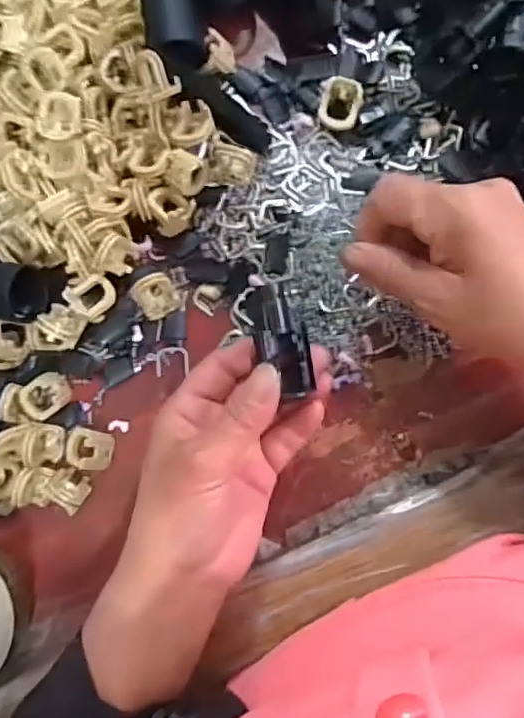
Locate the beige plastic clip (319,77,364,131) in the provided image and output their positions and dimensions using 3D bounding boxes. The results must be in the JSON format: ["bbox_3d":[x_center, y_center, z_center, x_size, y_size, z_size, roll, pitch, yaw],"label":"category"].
[{"bbox_3d":[0.043,-0.142,0.324,0.026,0.009,0.026,2,115,4],"label":"beige plastic clip"}]

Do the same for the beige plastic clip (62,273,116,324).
[{"bbox_3d":[-0.096,-0.036,0.324,0.024,0.014,0.024,32,90,6],"label":"beige plastic clip"}]

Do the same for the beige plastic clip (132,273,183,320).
[{"bbox_3d":[-0.061,-0.038,0.329,0.023,0.015,0.026,-41,124,-3],"label":"beige plastic clip"}]

